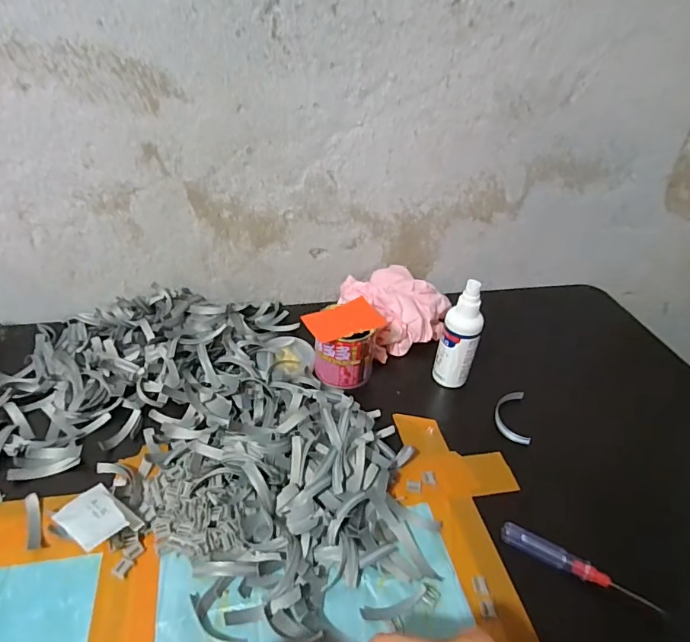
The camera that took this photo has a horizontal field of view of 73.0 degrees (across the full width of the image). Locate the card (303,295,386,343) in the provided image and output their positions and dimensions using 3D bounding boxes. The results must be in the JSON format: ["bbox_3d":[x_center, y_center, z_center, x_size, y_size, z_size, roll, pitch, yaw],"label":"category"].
[{"bbox_3d":[0.000,-0.001,0.500,0.081,0.004,0.049,-18,46,-24],"label":"card"}]

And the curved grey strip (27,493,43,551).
[{"bbox_3d":[-0.248,0.160,0.373,0.010,0.007,0.050,-16,41,-25],"label":"curved grey strip"}]

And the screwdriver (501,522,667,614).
[{"bbox_3d":[0.185,0.194,0.371,0.117,0.018,0.013,18,39,19],"label":"screwdriver"}]

